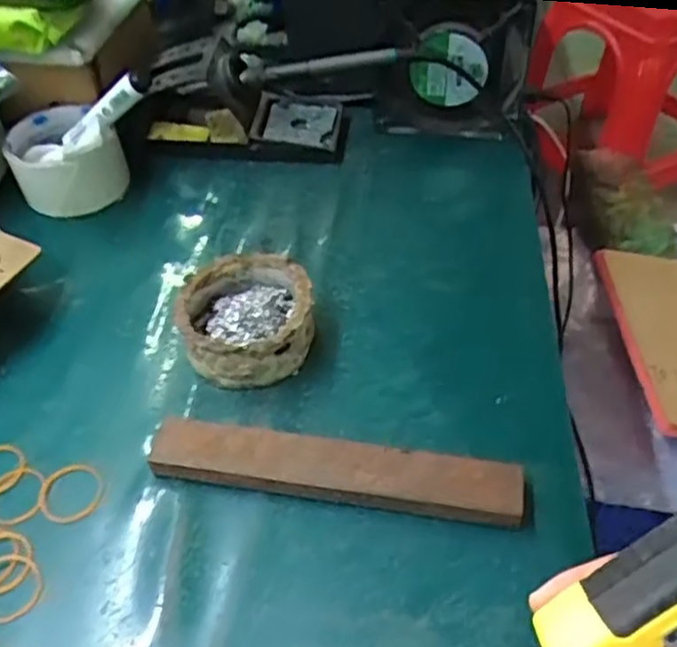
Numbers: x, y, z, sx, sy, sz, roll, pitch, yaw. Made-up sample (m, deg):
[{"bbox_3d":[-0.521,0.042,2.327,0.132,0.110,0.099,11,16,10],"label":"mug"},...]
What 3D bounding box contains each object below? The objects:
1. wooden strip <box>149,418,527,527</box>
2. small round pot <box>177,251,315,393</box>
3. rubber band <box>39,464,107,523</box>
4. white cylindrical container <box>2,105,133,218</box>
[{"bbox_3d":[-0.003,0.078,0.375,0.195,0.021,0.031,6,47,10],"label":"wooden strip"},{"bbox_3d":[-0.056,-0.002,0.437,0.078,0.040,0.084,-2,47,2],"label":"small round pot"},{"bbox_3d":[-0.144,0.092,0.381,0.033,0.006,0.035,-2,47,2],"label":"rubber band"},{"bbox_3d":[-0.216,-0.131,0.559,0.080,0.050,0.099,-22,49,-16],"label":"white cylindrical container"}]

